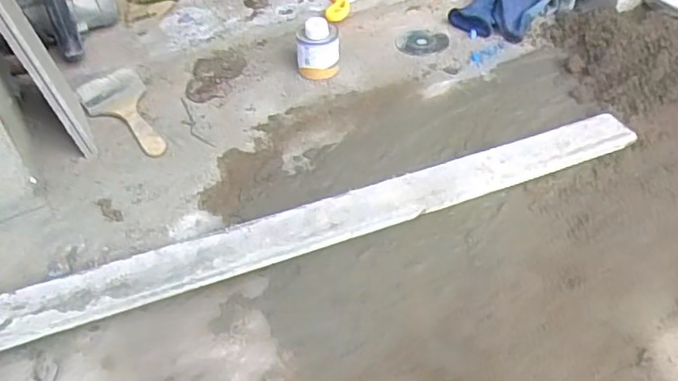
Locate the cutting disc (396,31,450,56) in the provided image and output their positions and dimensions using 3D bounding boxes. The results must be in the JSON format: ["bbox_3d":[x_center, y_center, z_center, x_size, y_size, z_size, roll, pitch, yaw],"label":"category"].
[{"bbox_3d":[0.141,-0.249,0.987,0.085,0.004,0.085,-3,47,0],"label":"cutting disc"}]

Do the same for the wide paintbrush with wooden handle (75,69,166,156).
[{"bbox_3d":[-0.306,-0.114,0.858,0.092,0.012,0.210,-30,53,-23],"label":"wide paintbrush with wooden handle"}]

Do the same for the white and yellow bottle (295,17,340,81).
[{"bbox_3d":[-0.033,-0.217,0.900,0.065,0.080,0.058,-2,47,1],"label":"white and yellow bottle"}]

